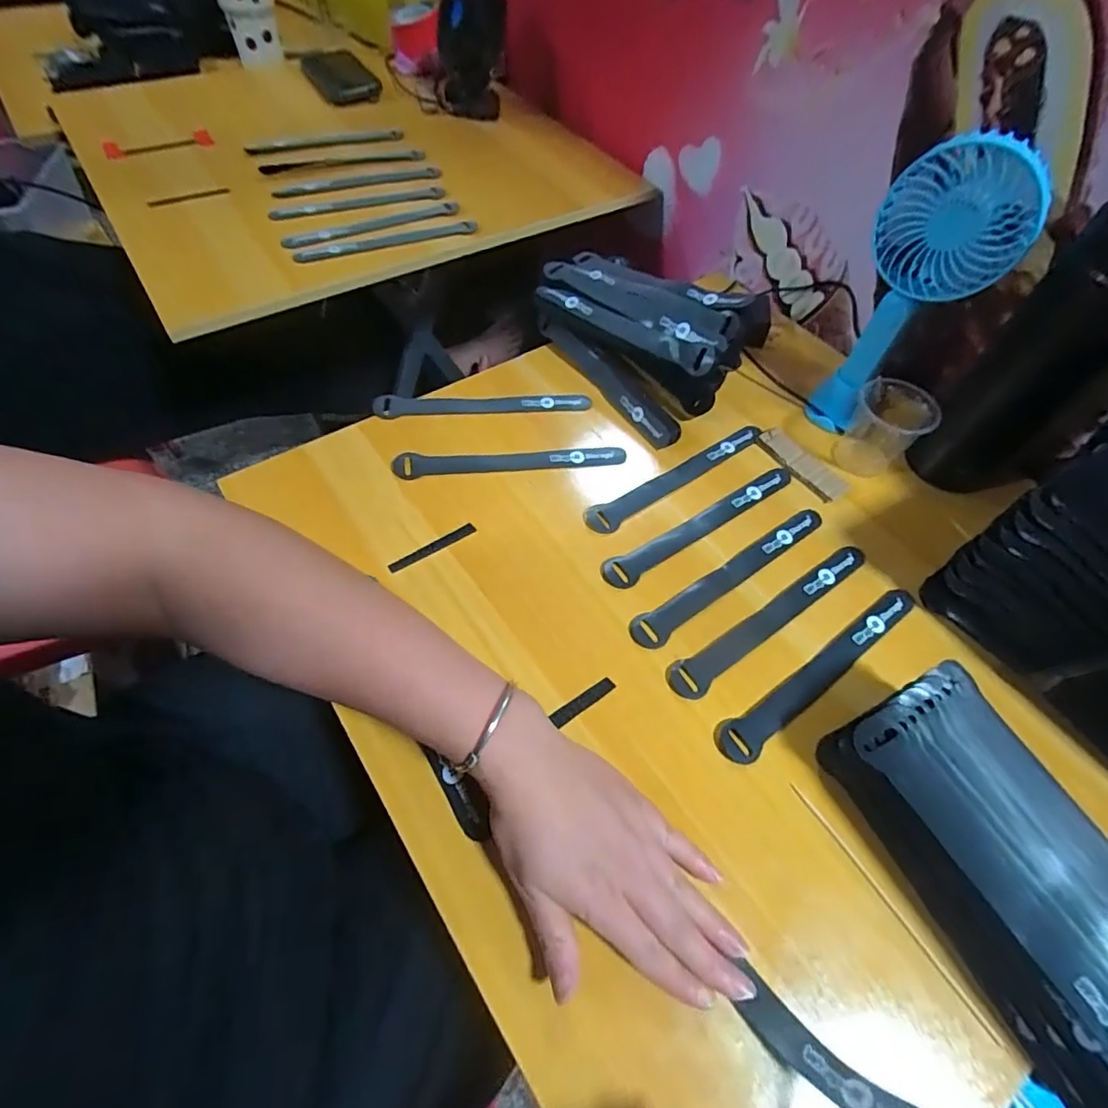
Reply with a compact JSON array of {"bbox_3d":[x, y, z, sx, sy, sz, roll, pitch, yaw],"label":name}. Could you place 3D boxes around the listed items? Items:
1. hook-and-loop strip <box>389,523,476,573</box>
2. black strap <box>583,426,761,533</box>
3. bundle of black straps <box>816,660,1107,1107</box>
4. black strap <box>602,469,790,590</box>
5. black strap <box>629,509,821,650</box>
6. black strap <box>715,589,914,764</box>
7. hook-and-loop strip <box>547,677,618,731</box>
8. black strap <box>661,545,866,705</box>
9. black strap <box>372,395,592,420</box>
[{"bbox_3d":[-0.093,-0.005,0.411,0.071,0.004,0.009,-30,64,-21],"label":"hook-and-loop strip"},{"bbox_3d":[0.110,-0.070,0.464,0.197,0.004,0.024,-31,64,-21],"label":"black strap"},{"bbox_3d":[0.253,0.172,0.288,0.096,0.053,0.209,-23,61,-17],"label":"bundle of black straps"},{"bbox_3d":[0.123,-0.027,0.444,0.201,0.004,0.026,-31,64,-21],"label":"black strap"},{"bbox_3d":[0.141,0.014,0.411,0.199,0.004,0.025,-29,63,-20],"label":"black strap"},{"bbox_3d":[0.190,0.078,0.375,0.203,0.004,0.024,-31,64,-21],"label":"black strap"},{"bbox_3d":[0.020,0.098,0.357,0.046,0.004,0.010,-29,63,-20],"label":"hook-and-loop strip"},{"bbox_3d":[0.165,0.045,0.393,0.203,0.004,0.026,-28,63,-20],"label":"black strap"},{"bbox_3d":[-0.065,-0.140,0.500,0.198,0.008,0.023,-4,57,-6],"label":"black strap"}]

